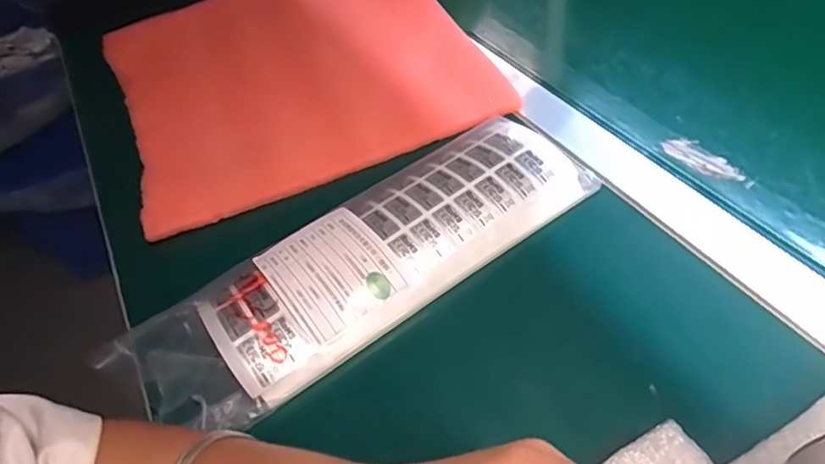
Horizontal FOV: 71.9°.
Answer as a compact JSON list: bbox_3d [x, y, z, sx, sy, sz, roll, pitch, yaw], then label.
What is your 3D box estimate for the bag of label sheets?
[{"bbox_3d":[-0.035,0.019,0.393,0.336,0.037,0.109,-33,49,-14],"label":"bag of label sheets"}]

